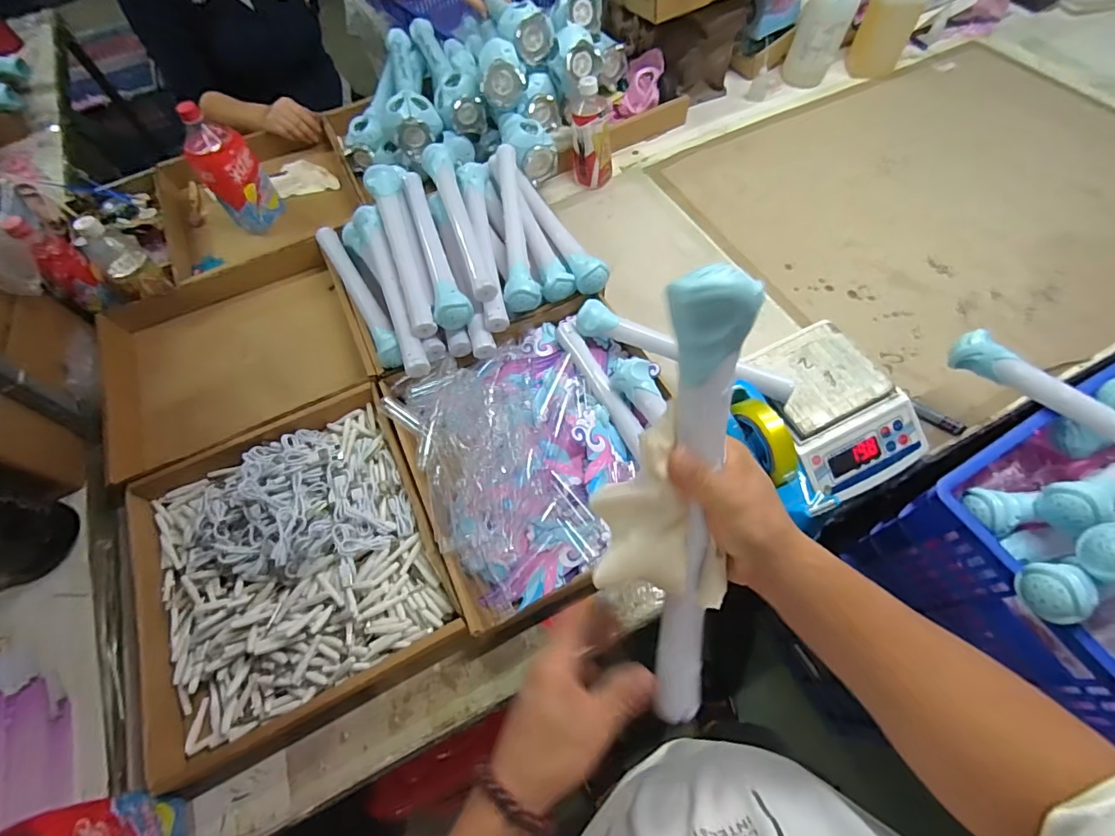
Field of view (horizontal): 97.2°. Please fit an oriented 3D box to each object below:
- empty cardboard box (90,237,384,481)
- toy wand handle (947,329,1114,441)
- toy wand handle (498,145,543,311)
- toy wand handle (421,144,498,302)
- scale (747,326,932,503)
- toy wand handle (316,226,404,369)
[{"bbox_3d":[-0.522,-0.100,0.813,0.383,0.081,0.357,-25,63,-10],"label":"empty cardboard box"},{"bbox_3d":[0.614,-0.001,0.554,0.315,0.039,0.038,37,70,20],"label":"toy wand handle"},{"bbox_3d":[-0.071,-0.306,0.776,0.054,0.052,0.311,-9,62,-1],"label":"toy wand handle"},{"bbox_3d":[-0.150,-0.307,0.752,0.046,0.051,0.308,-18,62,-6],"label":"toy wand handle"},{"bbox_3d":[0.362,-0.012,0.665,0.166,0.079,0.215,-25,63,-10],"label":"scale"},{"bbox_3d":[-0.313,-0.200,0.776,0.039,0.032,0.322,-28,64,-11],"label":"toy wand handle"}]

